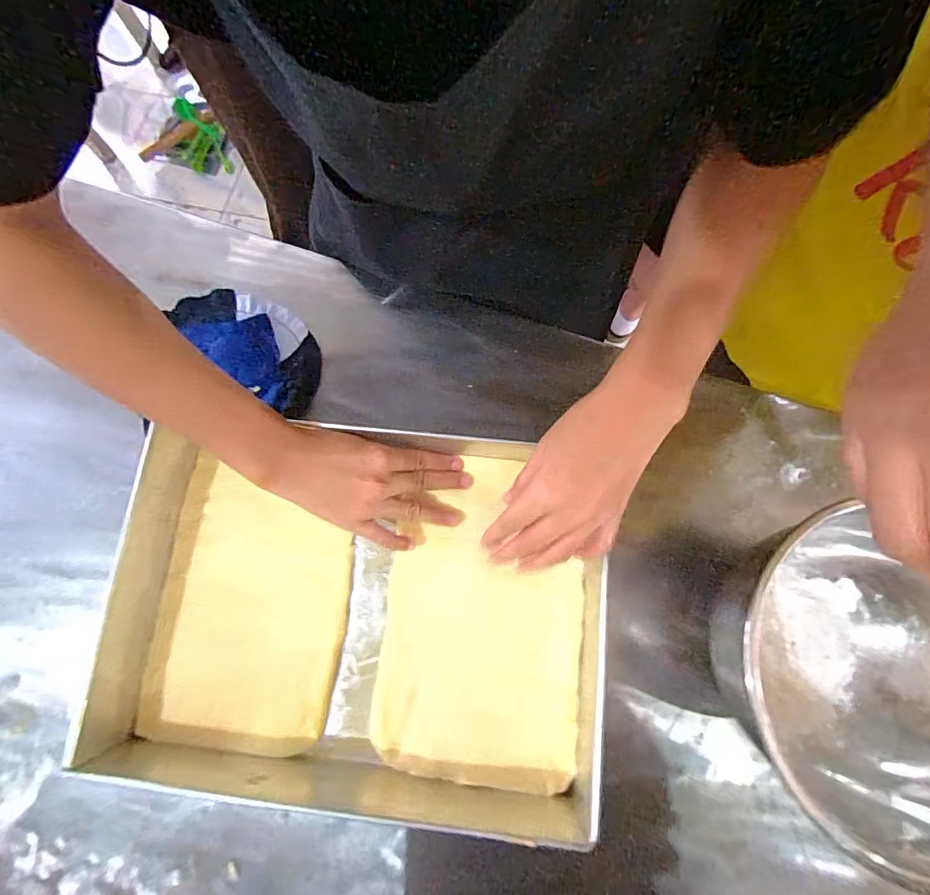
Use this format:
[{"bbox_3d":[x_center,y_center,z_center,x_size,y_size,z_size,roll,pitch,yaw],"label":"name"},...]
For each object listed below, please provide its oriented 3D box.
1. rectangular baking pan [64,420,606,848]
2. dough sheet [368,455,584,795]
[{"bbox_3d":[-0.084,0.127,0.361,0.379,0.056,0.297,7,77,3],"label":"rectangular baking pan"},{"bbox_3d":[0.015,0.133,0.372,0.157,0.012,0.246,6,77,3],"label":"dough sheet"}]

